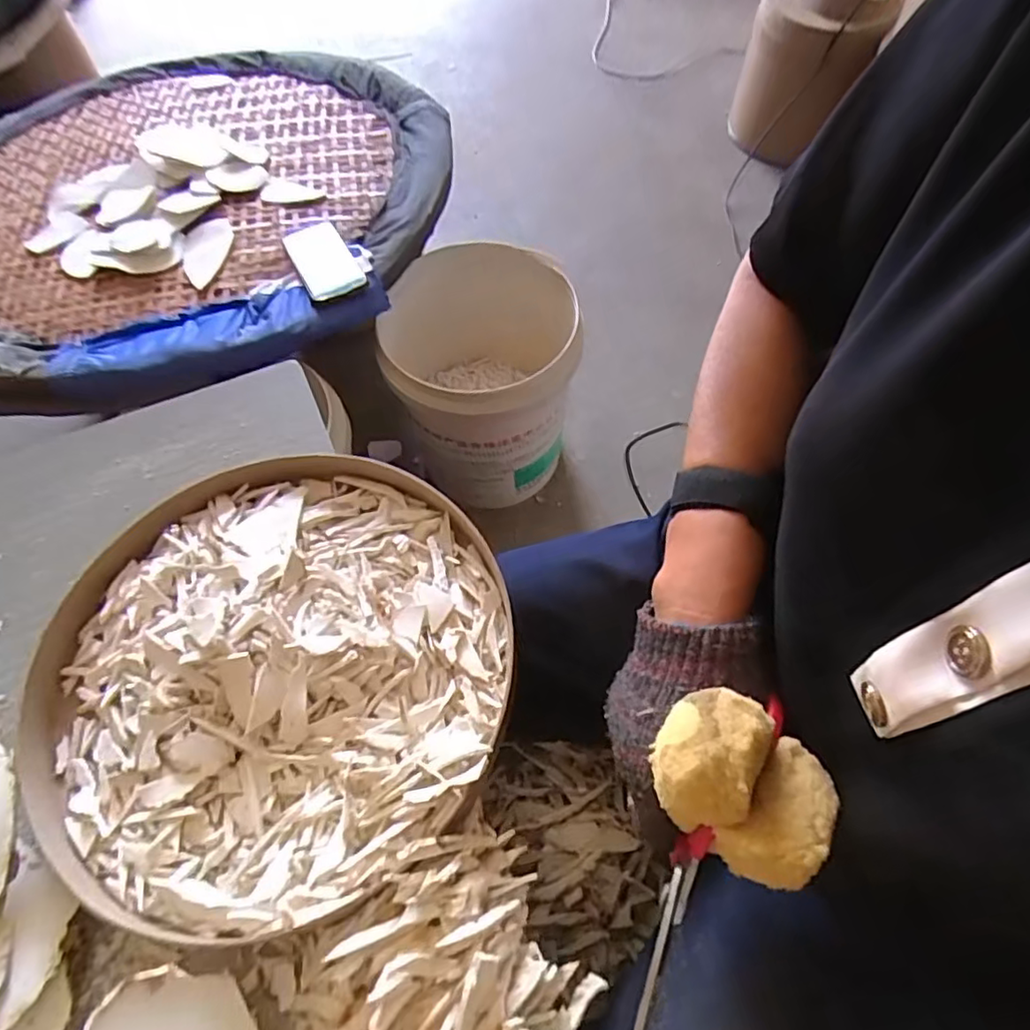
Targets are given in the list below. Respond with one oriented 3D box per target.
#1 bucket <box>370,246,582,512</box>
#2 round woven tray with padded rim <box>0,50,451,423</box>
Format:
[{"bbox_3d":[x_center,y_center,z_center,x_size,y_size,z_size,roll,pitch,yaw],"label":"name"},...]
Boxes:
[{"bbox_3d":[-0.046,-0.219,0.981,0.289,0.310,0.290,-1,62,1],"label":"bucket"},{"bbox_3d":[-0.549,-0.496,0.932,0.861,0.080,0.757,-6,62,-2],"label":"round woven tray with padded rim"}]

